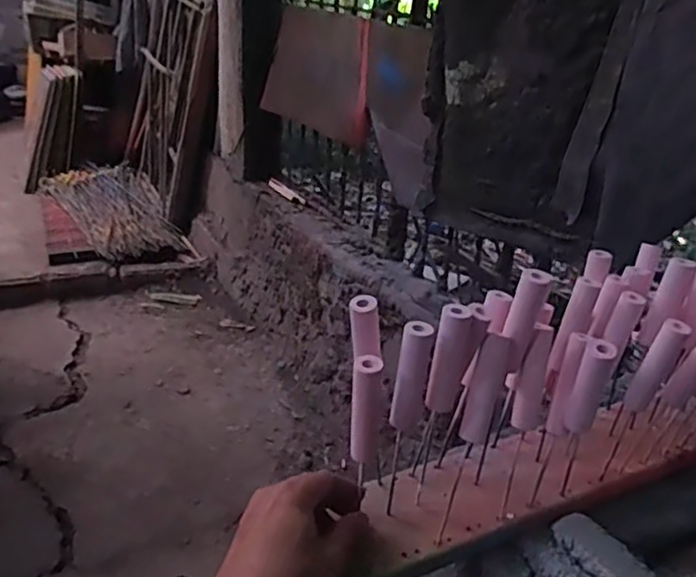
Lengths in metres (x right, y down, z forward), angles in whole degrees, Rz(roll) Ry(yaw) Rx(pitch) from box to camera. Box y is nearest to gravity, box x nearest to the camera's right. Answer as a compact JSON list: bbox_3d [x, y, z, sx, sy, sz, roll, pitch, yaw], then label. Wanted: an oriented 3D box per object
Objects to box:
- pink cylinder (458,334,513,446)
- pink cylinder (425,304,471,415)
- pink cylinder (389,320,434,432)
[{"bbox_3d":[0.098,0.070,0.456,0.019,0.078,0.019,16,4,24],"label":"pink cylinder"},{"bbox_3d":[0.069,0.050,0.448,0.017,0.079,0.018,18,29,30],"label":"pink cylinder"},{"bbox_3d":[0.043,0.060,0.440,0.017,0.079,0.016,19,29,30],"label":"pink cylinder"}]

